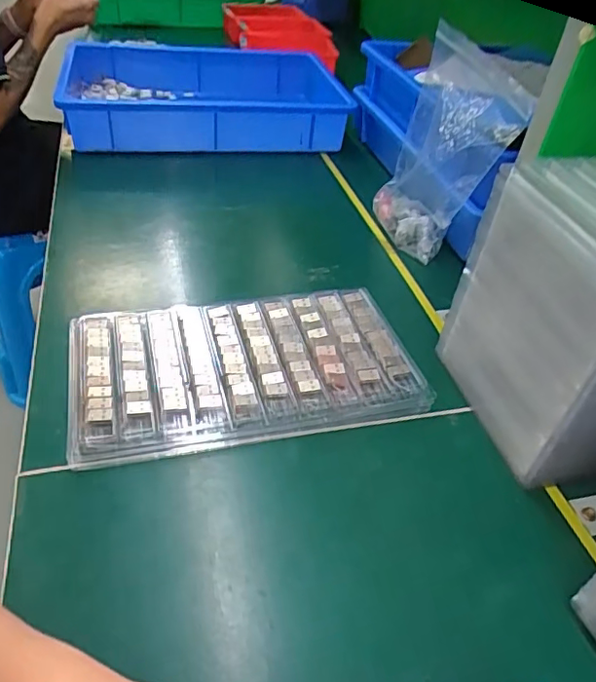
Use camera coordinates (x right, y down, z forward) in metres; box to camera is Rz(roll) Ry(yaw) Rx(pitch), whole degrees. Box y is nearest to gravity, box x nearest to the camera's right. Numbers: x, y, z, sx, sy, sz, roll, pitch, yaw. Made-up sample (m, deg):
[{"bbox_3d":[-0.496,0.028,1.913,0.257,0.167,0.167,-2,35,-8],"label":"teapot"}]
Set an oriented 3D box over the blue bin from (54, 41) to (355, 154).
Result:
[{"bbox_3d":[-0.159,-0.392,0.904,0.408,0.095,0.310,-6,42,-13],"label":"blue bin"}]

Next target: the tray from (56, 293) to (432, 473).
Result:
[{"bbox_3d":[-0.045,0.020,0.490,0.291,0.027,0.157,-6,42,-13],"label":"tray"}]

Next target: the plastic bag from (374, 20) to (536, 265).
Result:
[{"bbox_3d":[0.159,-0.203,0.623,0.064,0.220,0.170,-7,42,-14],"label":"plastic bag"}]

